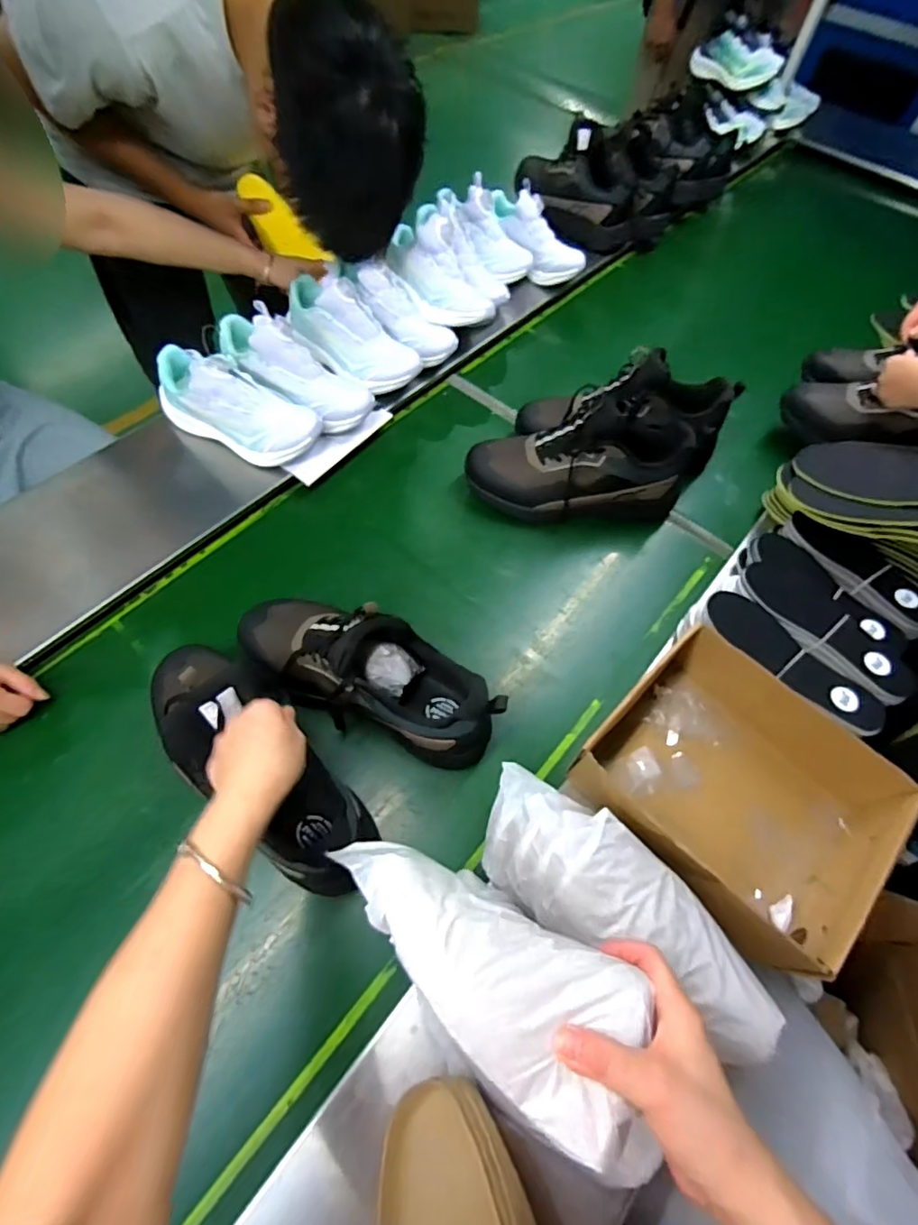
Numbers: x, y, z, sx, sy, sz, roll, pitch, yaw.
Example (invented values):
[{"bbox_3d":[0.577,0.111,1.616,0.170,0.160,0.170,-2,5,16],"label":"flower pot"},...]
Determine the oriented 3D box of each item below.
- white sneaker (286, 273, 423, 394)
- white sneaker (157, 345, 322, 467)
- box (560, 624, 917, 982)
[{"bbox_3d":[-0.171,-0.441,0.847,0.216,0.096,0.111,40,66,17],"label":"white sneaker"},{"bbox_3d":[-0.319,-0.288,0.773,0.229,0.095,0.090,25,61,-10],"label":"white sneaker"},{"bbox_3d":[0.289,0.186,0.570,0.250,0.108,0.266,-37,69,-21],"label":"box"}]

